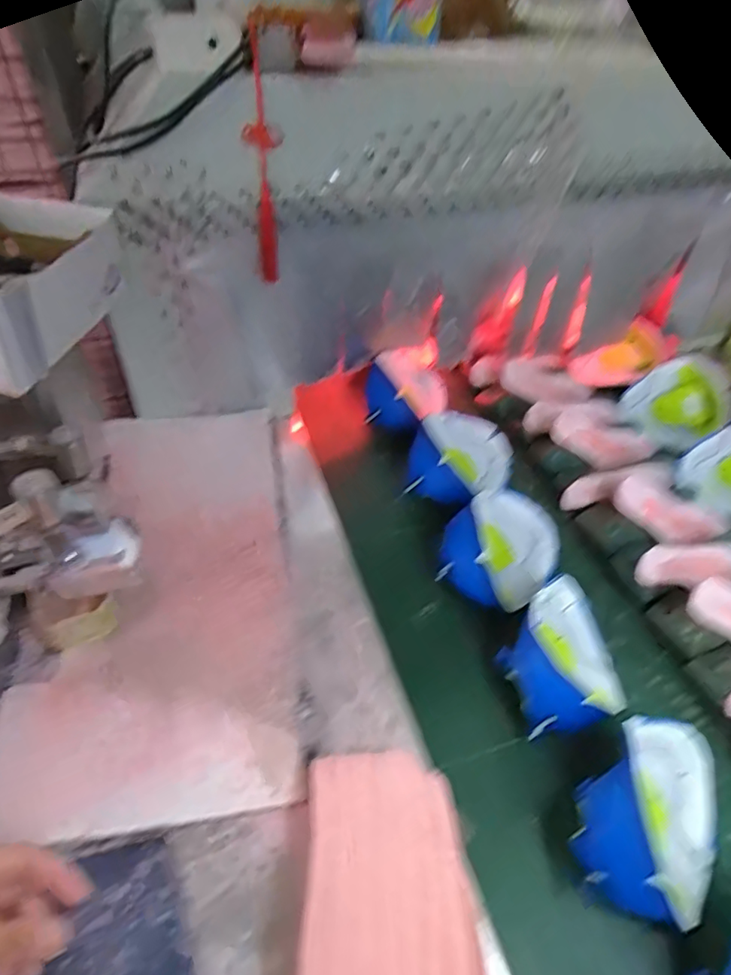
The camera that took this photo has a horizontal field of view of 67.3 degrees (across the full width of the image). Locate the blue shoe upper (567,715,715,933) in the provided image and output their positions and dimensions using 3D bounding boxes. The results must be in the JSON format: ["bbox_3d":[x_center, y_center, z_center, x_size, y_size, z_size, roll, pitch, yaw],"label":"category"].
[{"bbox_3d":[0.269,0.294,0.505,0.135,0.081,0.182,22,49,11],"label":"blue shoe upper"}]

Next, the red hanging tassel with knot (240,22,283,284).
[{"bbox_3d":[-0.118,-0.368,0.644,0.038,0.256,0.034,-1,47,-6],"label":"red hanging tassel with knot"}]

